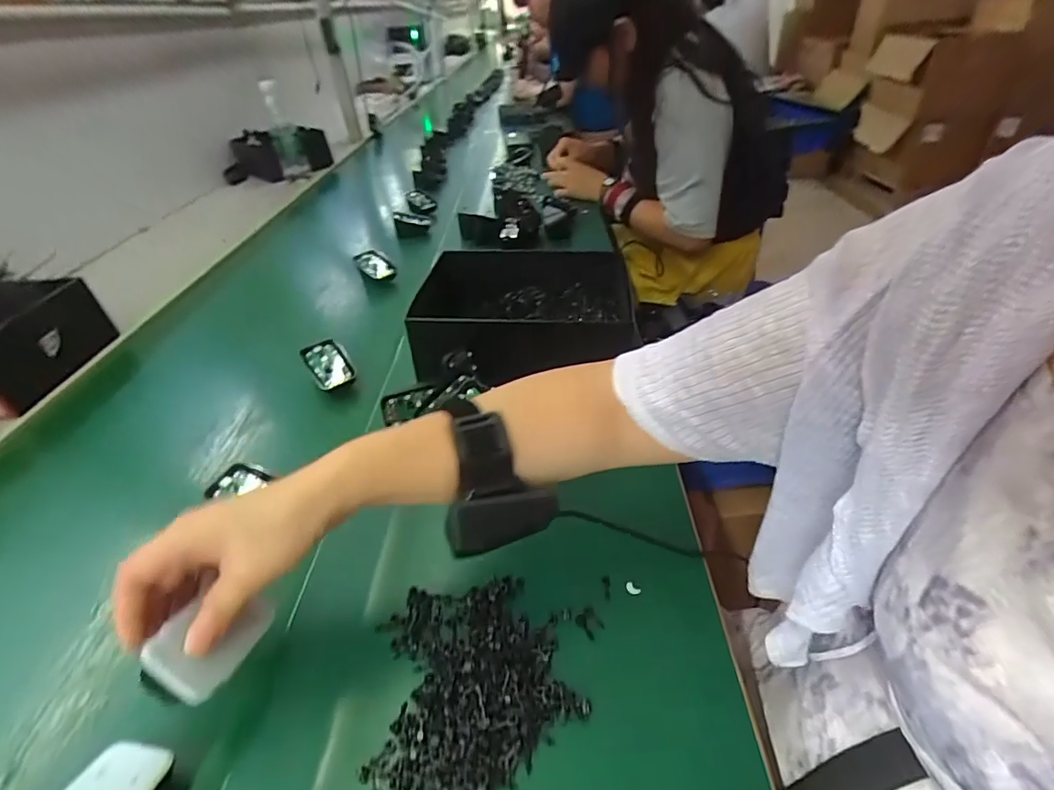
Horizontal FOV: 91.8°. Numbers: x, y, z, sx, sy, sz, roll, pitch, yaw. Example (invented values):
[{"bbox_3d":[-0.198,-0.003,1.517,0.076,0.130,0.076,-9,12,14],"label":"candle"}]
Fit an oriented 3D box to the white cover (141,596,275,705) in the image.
[{"bbox_3d":[-0.181,0.139,0.296,0.045,0.007,0.062,38,26,-1],"label":"white cover"}]

